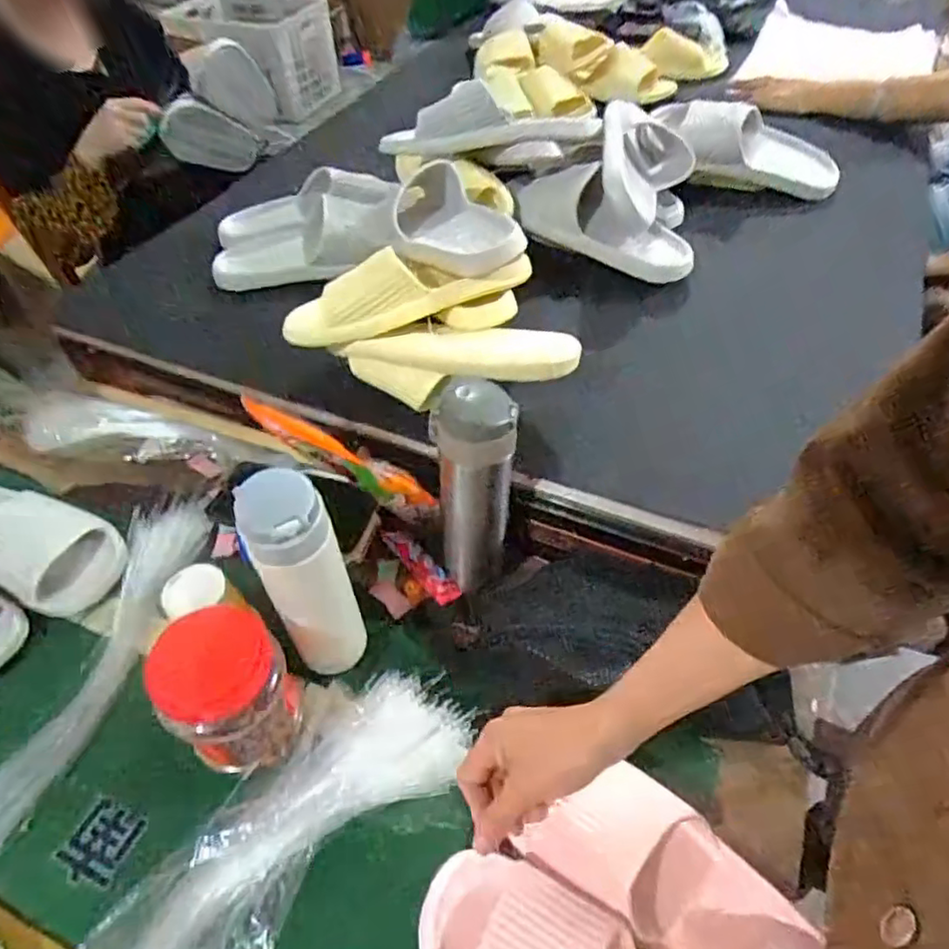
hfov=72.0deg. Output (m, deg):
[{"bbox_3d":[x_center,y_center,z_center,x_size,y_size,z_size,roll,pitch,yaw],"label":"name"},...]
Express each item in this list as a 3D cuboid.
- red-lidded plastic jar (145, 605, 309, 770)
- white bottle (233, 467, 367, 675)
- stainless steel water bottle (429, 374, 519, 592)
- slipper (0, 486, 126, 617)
[{"bbox_3d":[-0.190,0.175,0.517,0.089,0.147,0.078,-25,52,-17],"label":"red-lidded plastic jar"},{"bbox_3d":[-0.132,0.091,0.533,0.064,0.227,0.071,-20,51,-13],"label":"white bottle"},{"bbox_3d":[0.005,0.011,0.592,0.073,0.198,0.079,-4,49,0],"label":"stainless steel water bottle"},{"bbox_3d":[-0.485,0.056,0.686,0.234,0.068,0.116,18,53,19],"label":"slipper"}]

